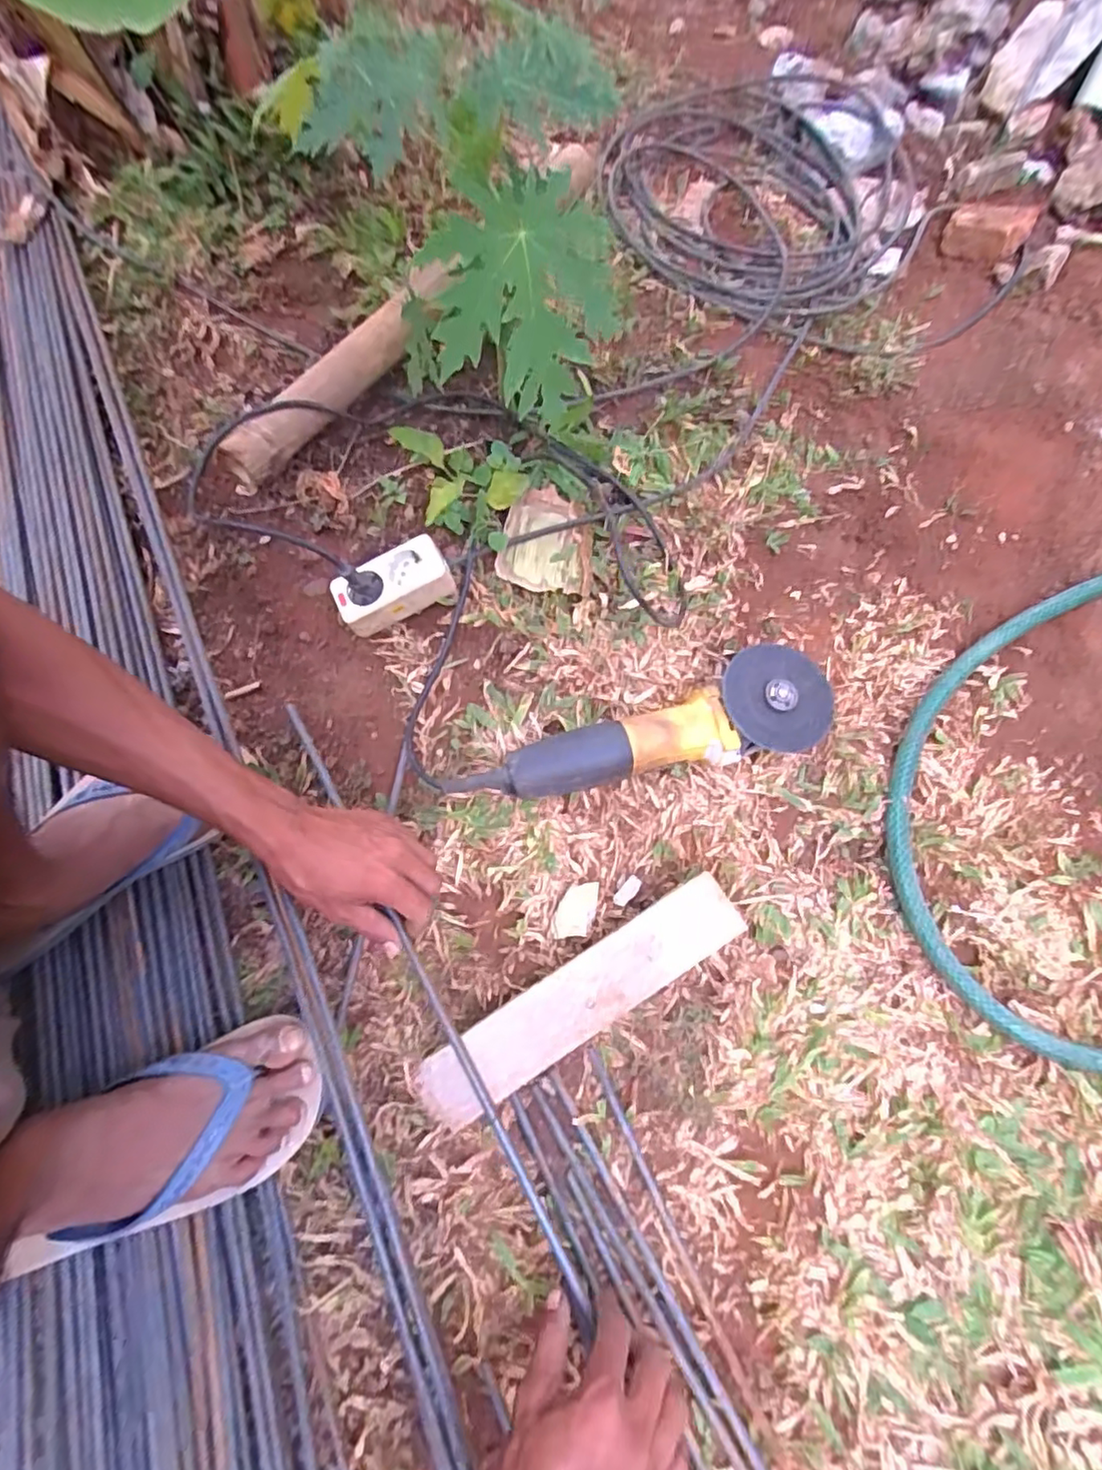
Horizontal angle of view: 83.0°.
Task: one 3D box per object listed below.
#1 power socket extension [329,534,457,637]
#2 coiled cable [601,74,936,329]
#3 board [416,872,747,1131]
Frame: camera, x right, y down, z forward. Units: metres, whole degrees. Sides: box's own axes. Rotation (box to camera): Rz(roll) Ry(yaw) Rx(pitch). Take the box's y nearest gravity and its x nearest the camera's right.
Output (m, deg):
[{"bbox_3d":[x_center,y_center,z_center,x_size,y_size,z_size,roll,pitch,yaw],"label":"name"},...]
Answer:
[{"bbox_3d":[-0.158,-0.147,0.621,0.113,0.048,0.058,-25,73,-12],"label":"power socket extension"},{"bbox_3d":[0.297,-0.771,0.863,0.436,0.037,0.477,-2,73,6],"label":"coiled cable"},{"bbox_3d":[0.023,0.212,0.508,0.286,0.044,0.059,-30,70,-11],"label":"board"}]

